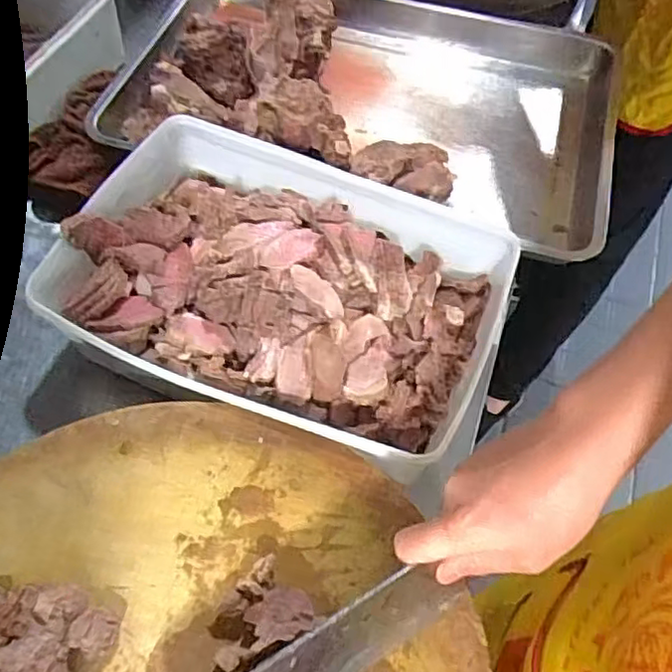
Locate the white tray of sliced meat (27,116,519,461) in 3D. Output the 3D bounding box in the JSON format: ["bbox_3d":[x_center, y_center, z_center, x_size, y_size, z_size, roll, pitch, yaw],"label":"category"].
[{"bbox_3d":[-0.053,-0.052,0.585,0.397,0.081,0.271,17,60,7],"label":"white tray of sliced meat"}]

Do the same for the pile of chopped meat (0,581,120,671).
[{"bbox_3d":[-0.193,0.192,0.399,0.084,0.039,0.085,2,59,-3],"label":"pile of chopped meat"}]

